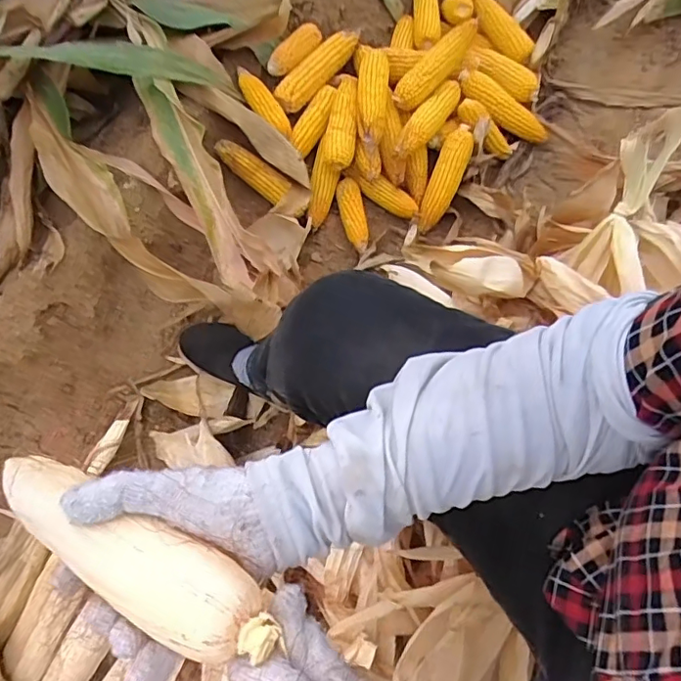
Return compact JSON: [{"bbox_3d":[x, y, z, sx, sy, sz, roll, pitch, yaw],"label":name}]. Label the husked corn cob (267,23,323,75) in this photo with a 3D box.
[{"bbox_3d":[-0.081,-0.552,1.025,0.044,0.037,0.143,38,73,17],"label":"husked corn cob"}]

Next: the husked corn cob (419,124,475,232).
[{"bbox_3d":[0.193,-0.296,0.998,0.049,0.043,0.194,24,96,13],"label":"husked corn cob"}]

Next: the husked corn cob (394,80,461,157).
[{"bbox_3d":[0.159,-0.406,0.984,0.045,0.040,0.195,30,71,15],"label":"husked corn cob"}]

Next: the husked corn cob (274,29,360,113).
[{"bbox_3d":[-0.036,-0.519,1.023,0.056,0.048,0.236,39,73,18],"label":"husked corn cob"}]

